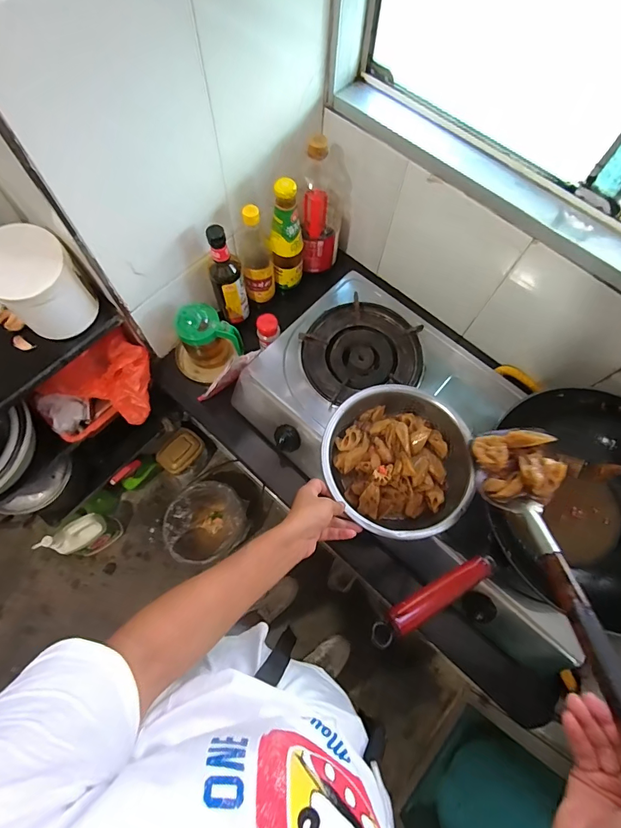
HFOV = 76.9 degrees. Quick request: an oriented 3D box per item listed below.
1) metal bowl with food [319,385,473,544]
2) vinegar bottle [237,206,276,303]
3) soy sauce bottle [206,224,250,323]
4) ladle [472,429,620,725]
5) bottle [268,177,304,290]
[{"bbox_3d":[0.135,0.076,0.615,0.229,0.075,0.222,1,69,-2],"label":"metal bowl with food"},{"bbox_3d":[-0.106,-0.312,0.765,0.063,0.203,0.081,-8,70,-5],"label":"vinegar bottle"},{"bbox_3d":[-0.158,-0.256,0.744,0.057,0.220,0.053,-17,71,-8],"label":"soy sauce bottle"},{"bbox_3d":[0.253,0.141,0.412,0.093,0.052,0.294,2,47,-1],"label":"ladle"},{"bbox_3d":[-0.047,-0.335,0.770,0.062,0.250,0.050,-3,69,-3],"label":"bottle"}]

